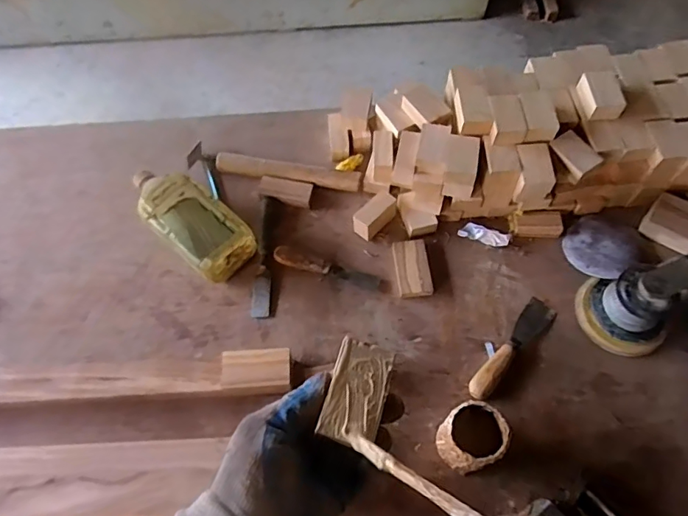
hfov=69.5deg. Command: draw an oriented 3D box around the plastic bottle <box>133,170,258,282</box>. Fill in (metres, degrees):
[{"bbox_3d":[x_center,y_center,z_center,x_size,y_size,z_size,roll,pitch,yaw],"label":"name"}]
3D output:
[{"bbox_3d":[-0.229,-0.057,0.718,0.203,0.074,0.087,38,71,17],"label":"plastic bottle"}]

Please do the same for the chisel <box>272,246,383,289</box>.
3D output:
[{"bbox_3d":[-0.026,0.014,0.711,0.156,0.020,0.029,17,66,9],"label":"chisel"}]

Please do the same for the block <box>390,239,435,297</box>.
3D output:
[{"bbox_3d":[0.097,0.014,0.710,0.048,0.021,0.086,-4,64,-1],"label":"block"}]

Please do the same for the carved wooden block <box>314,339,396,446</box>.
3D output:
[{"bbox_3d":[0.012,0.104,0.391,0.044,0.016,0.078,14,65,8],"label":"carved wooden block"}]

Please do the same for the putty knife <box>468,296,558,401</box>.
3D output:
[{"bbox_3d":[0.220,0.117,0.652,0.036,0.017,0.169,41,71,18],"label":"putty knife"}]

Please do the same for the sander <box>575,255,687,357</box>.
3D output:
[{"bbox_3d":[0.385,0.053,0.639,0.139,0.092,0.113,-24,66,-10],"label":"sander"}]

